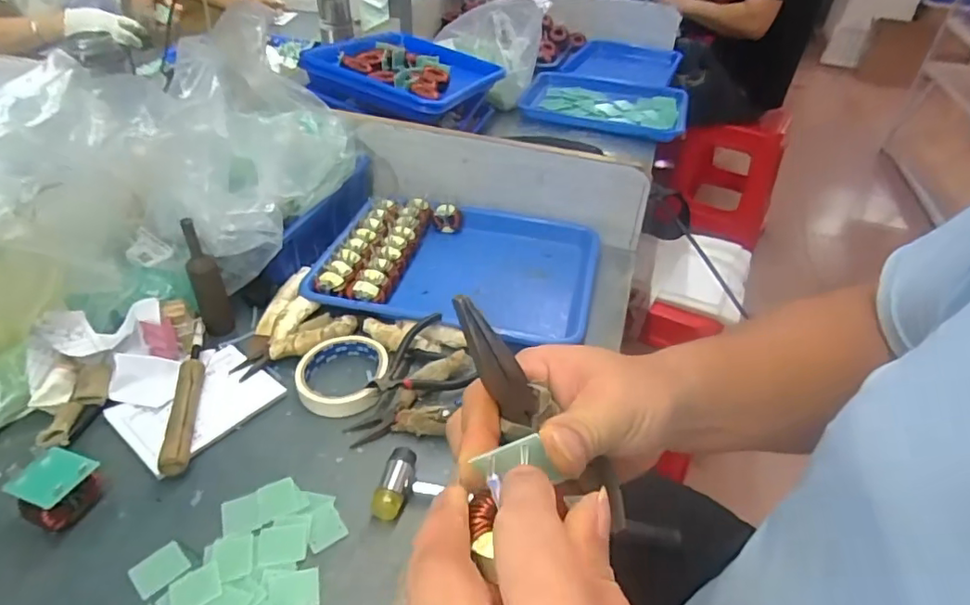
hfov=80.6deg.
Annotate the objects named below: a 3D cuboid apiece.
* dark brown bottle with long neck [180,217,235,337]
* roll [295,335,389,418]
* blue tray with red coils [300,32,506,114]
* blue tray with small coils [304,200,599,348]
[{"bbox_3d":[-0.290,-0.024,0.595,0.030,0.127,0.028,-16,43,-22],"label":"dark brown bottle with long neck"},{"bbox_3d":[-0.144,0.071,0.579,0.089,0.028,0.093,2,39,-2],"label":"roll"},{"bbox_3d":[-0.129,-0.413,0.983,0.244,0.043,0.322,16,41,15],"label":"blue tray with red coils"},{"bbox_3d":[-0.027,-0.048,0.729,0.327,0.038,0.252,12,40,10],"label":"blue tray with small coils"}]

